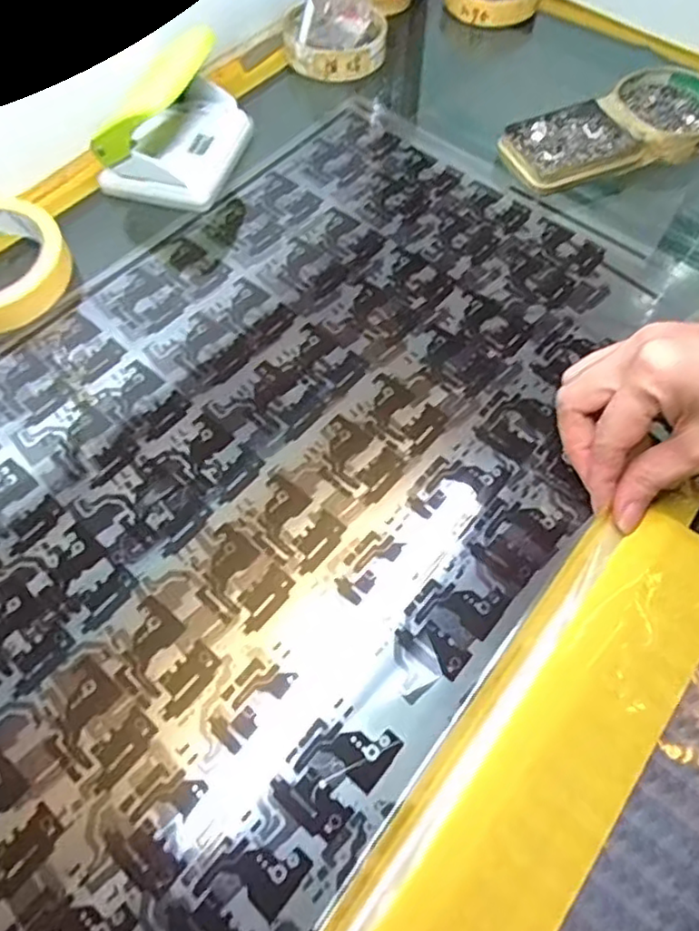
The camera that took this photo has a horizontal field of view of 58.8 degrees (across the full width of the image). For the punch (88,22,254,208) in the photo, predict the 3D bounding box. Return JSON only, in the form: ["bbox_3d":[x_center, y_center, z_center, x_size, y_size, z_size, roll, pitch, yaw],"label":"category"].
[{"bbox_3d":[-0.120,-0.236,0.418,0.080,0.062,0.109,12,63,6],"label":"punch"}]

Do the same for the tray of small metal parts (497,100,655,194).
[{"bbox_3d":[0.156,-0.227,0.444,0.090,0.014,0.068,-20,64,-10],"label":"tray of small metal parts"}]

